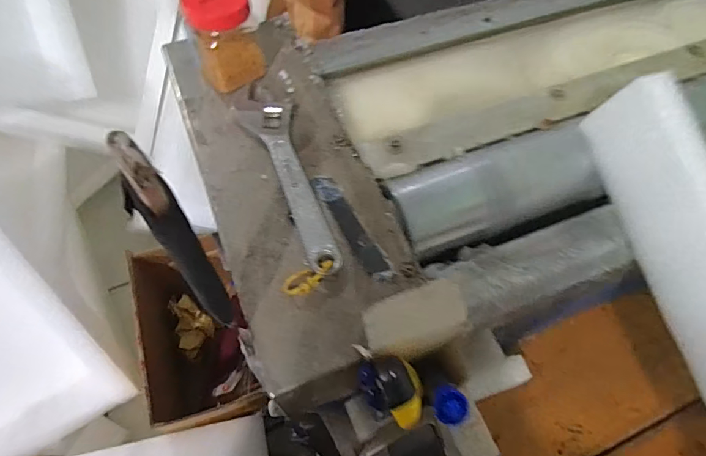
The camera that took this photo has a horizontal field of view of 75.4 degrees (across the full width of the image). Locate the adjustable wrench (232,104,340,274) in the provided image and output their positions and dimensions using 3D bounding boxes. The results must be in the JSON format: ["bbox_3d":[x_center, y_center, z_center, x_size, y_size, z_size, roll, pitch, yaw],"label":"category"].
[{"bbox_3d":[-0.050,-0.034,0.360,0.040,0.013,0.163,-17,63,-12],"label":"adjustable wrench"}]

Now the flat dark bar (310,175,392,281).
[{"bbox_3d":[-0.002,-0.002,0.349,0.019,0.004,0.100,-26,65,-16],"label":"flat dark bar"}]

